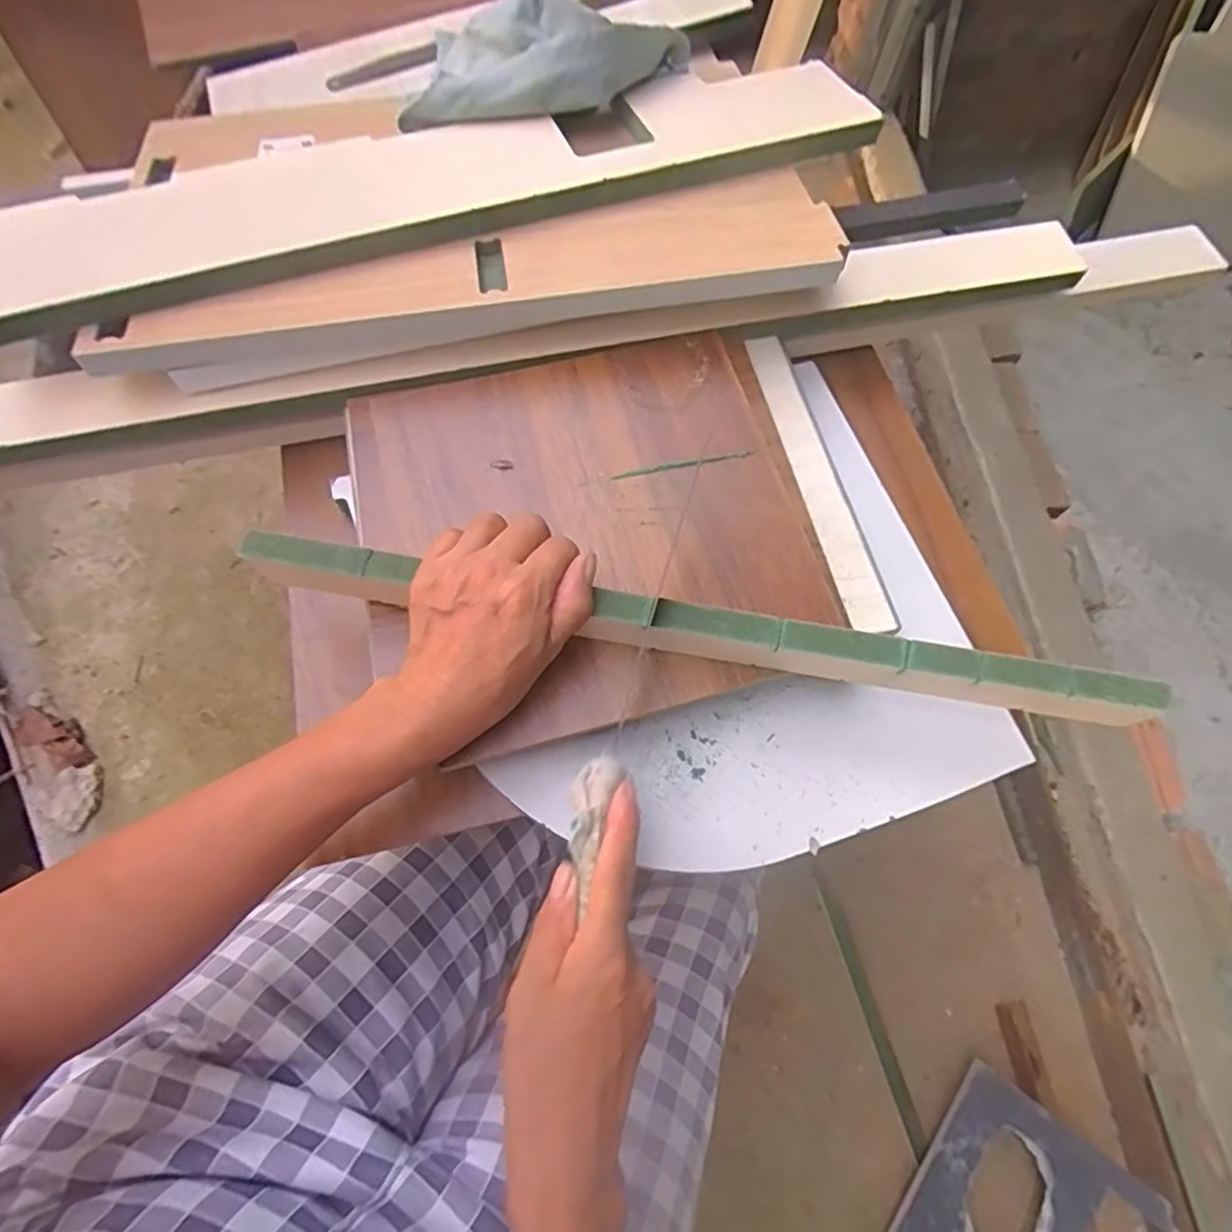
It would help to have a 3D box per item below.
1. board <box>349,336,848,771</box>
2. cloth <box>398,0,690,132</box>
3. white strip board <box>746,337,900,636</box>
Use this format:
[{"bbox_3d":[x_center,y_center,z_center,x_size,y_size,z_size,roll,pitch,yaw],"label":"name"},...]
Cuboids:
[{"bbox_3d":[-0.020,-0.053,0.404,0.254,0.019,0.241,-14,70,-9],"label":"board"},{"bbox_3d":[-0.047,-0.392,0.461,0.204,0.053,0.079,-1,68,-4],"label":"cloth"},{"bbox_3d":[0.128,-0.092,0.431,0.029,0.009,0.222,-11,69,-8],"label":"white strip board"}]

